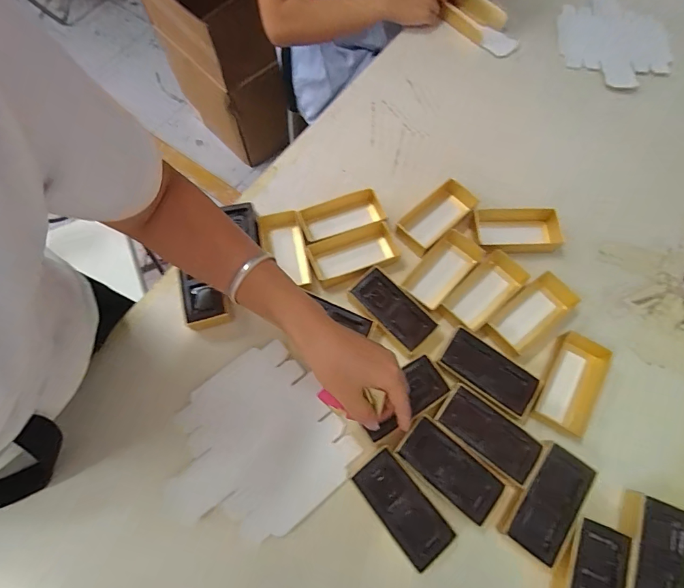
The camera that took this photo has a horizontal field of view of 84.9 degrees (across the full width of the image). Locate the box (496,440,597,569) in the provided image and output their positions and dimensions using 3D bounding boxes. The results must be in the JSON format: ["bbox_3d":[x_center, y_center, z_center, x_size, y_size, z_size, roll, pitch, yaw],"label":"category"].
[{"bbox_3d":[0.221,0.224,0.408,0.062,0.030,0.112,34,73,12],"label":"box"}]

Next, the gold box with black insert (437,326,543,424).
[{"bbox_3d":[0.177,0.098,0.459,0.114,0.033,0.060,35,73,13],"label":"gold box with black insert"}]

